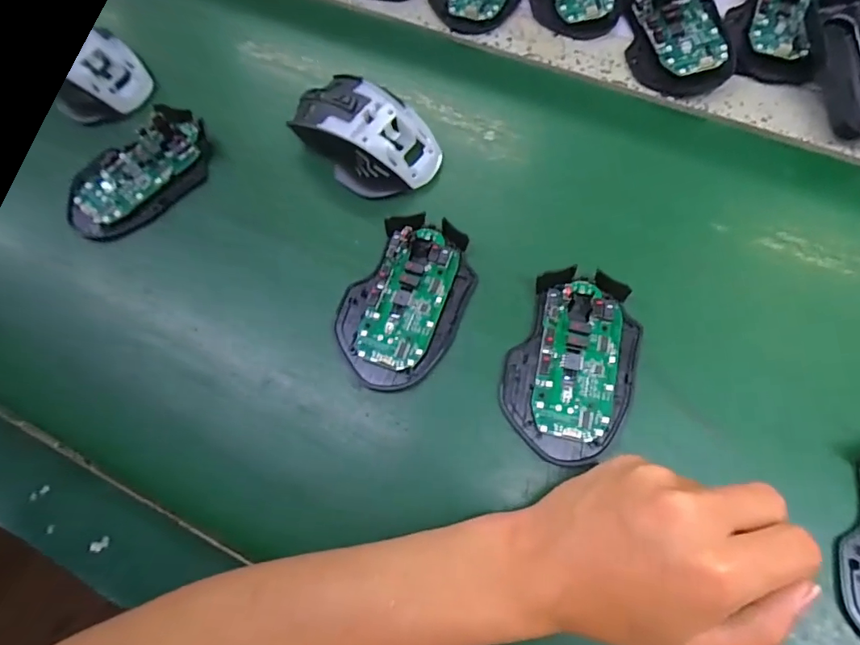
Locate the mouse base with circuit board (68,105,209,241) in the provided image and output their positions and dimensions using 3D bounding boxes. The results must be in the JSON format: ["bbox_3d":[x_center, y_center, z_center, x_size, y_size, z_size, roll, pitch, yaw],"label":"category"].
[{"bbox_3d":[-0.217,-0.111,0.361,0.112,0.026,0.069,-40,73,-9],"label":"mouse base with circuit board"}]

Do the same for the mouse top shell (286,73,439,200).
[{"bbox_3d":[-0.049,-0.137,0.345,0.107,0.031,0.064,40,78,15],"label":"mouse top shell"}]

